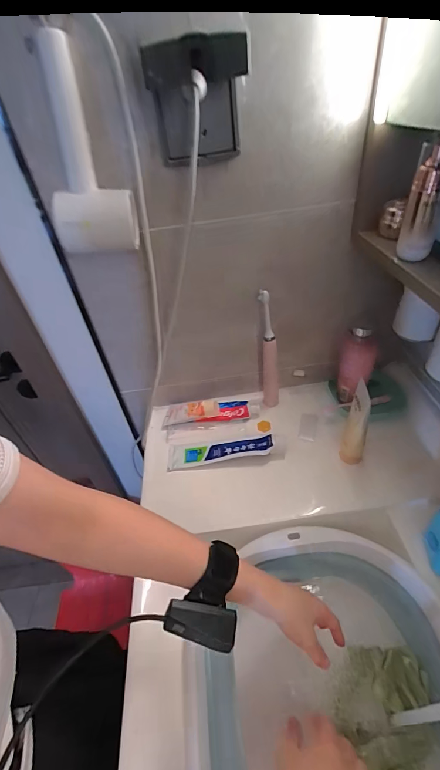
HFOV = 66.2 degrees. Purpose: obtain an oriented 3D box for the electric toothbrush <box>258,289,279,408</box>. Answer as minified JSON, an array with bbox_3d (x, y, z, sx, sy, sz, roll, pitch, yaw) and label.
[{"bbox_3d":[0.094,-0.057,0.633,0.033,0.253,0.027,-1,42,7],"label":"electric toothbrush"}]

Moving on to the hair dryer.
[{"bbox_3d":[-0.169,-0.265,0.400,0.072,0.207,0.094,24,50,30],"label":"hair dryer"}]

